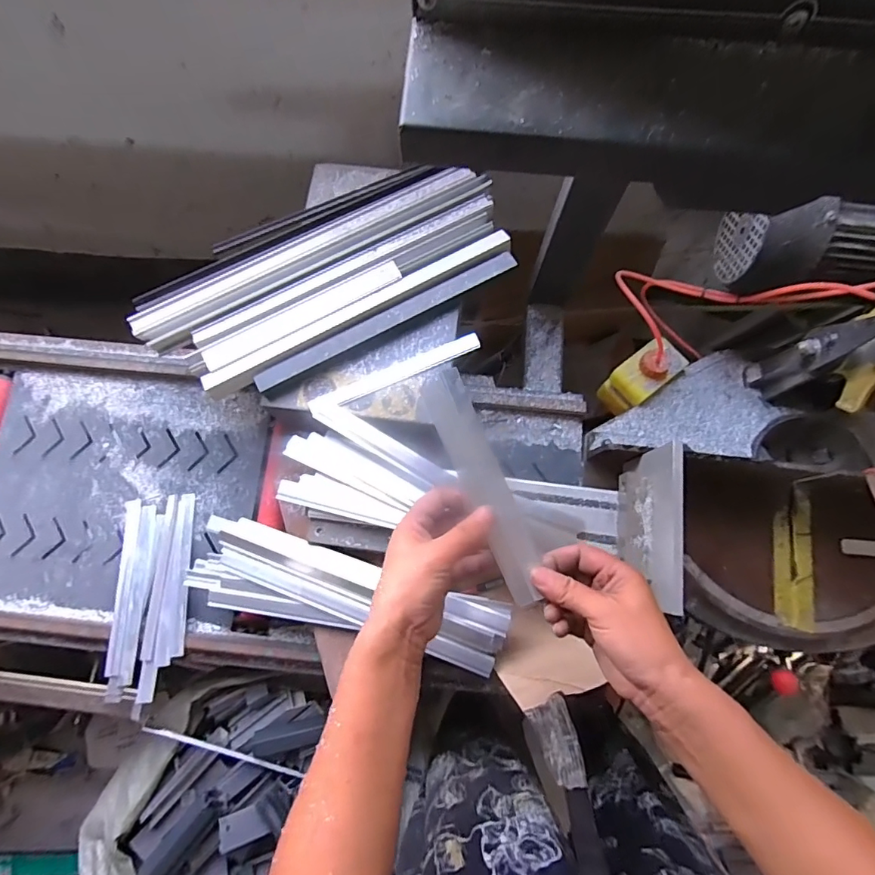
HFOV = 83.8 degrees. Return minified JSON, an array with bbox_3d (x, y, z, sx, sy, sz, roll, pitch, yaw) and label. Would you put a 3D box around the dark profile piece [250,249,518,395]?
[{"bbox_3d":[-0.058,-0.146,0.598,0.350,0.017,0.021,-29,77,-7],"label":"dark profile piece"}]

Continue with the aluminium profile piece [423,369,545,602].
[{"bbox_3d":[0.040,0.039,0.410,0.035,0.012,0.201,-22,84,-5],"label":"aluminium profile piece"}]

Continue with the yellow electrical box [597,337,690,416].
[{"bbox_3d":[0.307,-0.092,0.726,0.105,0.090,0.062,-37,79,-8],"label":"yellow electrical box"}]

